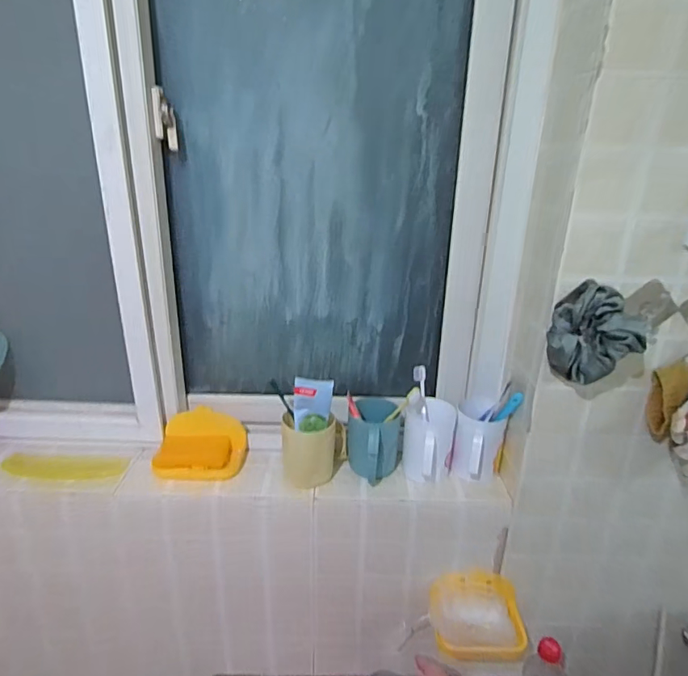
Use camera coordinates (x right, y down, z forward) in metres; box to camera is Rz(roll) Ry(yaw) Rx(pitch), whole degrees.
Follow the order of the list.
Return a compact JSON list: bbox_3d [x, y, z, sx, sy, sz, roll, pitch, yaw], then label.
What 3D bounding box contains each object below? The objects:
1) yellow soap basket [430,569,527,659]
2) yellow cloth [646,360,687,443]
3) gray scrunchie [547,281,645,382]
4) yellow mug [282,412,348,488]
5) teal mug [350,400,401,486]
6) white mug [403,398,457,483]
[{"bbox_3d":[0.209,0.431,0.730,0.137,0.082,0.084,2,22,1],"label":"yellow soap basket"},{"bbox_3d":[0.429,0.087,0.625,0.026,0.111,0.037,-8,24,-24],"label":"yellow cloth"},{"bbox_3d":[0.306,-0.002,0.573,0.098,0.116,0.062,10,23,19],"label":"gray scrunchie"},{"bbox_3d":[-0.046,0.168,0.733,0.097,0.101,0.076,2,22,0],"label":"yellow mug"},{"bbox_3d":[0.046,0.165,0.744,0.080,0.099,0.097,4,22,5],"label":"teal mug"},{"bbox_3d":[0.135,0.171,0.751,0.074,0.107,0.104,8,22,14],"label":"white mug"}]

